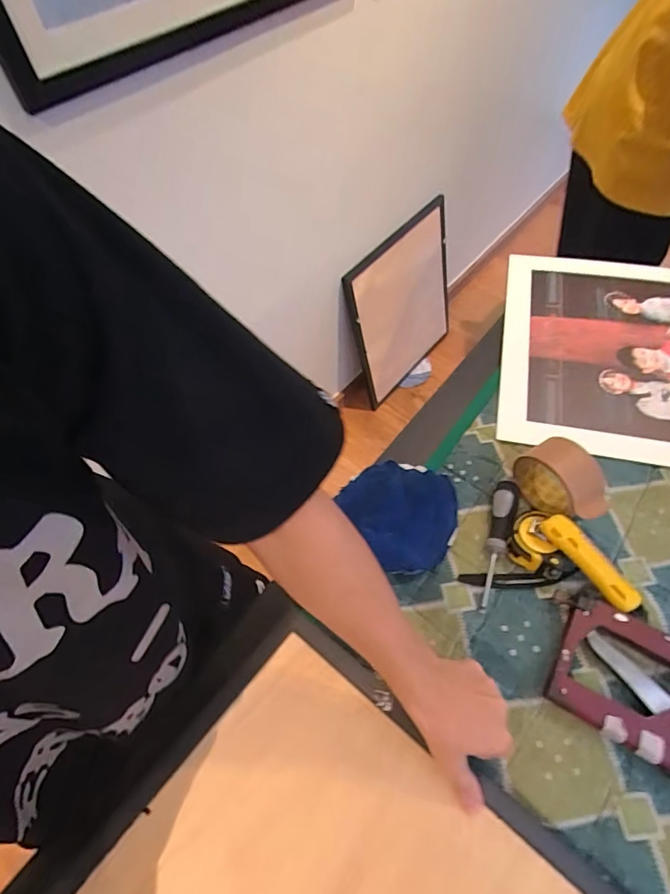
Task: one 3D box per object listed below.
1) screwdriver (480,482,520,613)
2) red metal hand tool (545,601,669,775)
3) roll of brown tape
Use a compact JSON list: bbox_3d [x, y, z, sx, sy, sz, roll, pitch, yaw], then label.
[{"bbox_3d":[0.191,0.114,0.554,0.027,0.026,0.159,15,60,13],"label":"screwdriver"},{"bbox_3d":[0.304,0.239,0.466,0.159,0.022,0.124,24,63,18],"label":"red metal hand tool"},{"bbox_3d":[0.272,0.045,0.563,0.054,0.080,0.102,-31,61,-15],"label":"roll of brown tape"}]

